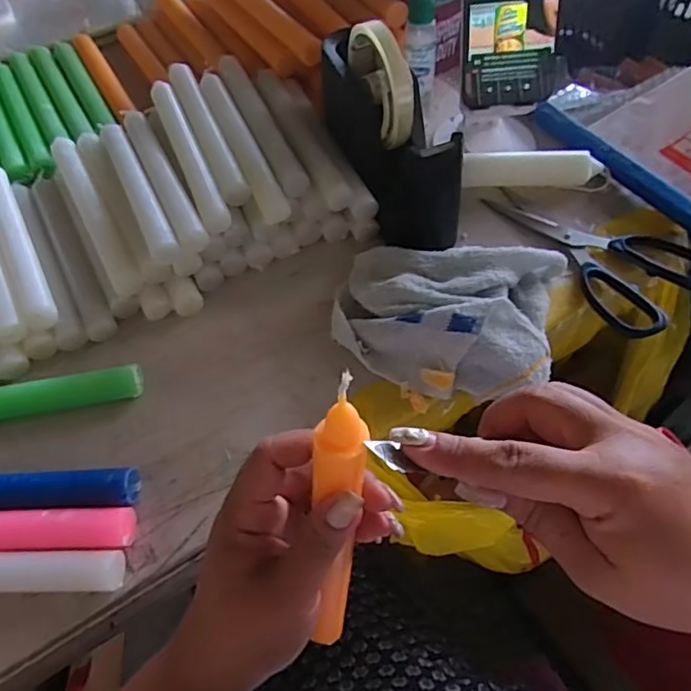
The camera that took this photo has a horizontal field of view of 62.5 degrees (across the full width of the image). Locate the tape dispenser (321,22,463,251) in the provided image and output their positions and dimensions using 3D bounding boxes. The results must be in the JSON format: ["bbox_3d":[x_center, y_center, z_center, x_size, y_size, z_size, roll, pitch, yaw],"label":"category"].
[{"bbox_3d":[0.034,-0.177,0.450,0.054,0.114,0.182,-22,59,-11],"label":"tape dispenser"}]

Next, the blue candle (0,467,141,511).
[{"bbox_3d":[-0.235,0.095,0.361,0.199,0.030,0.024,-3,57,1],"label":"blue candle"}]

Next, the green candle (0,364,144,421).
[{"bbox_3d":[-0.253,0.043,0.393,0.220,0.026,0.022,-9,62,-6],"label":"green candle"}]

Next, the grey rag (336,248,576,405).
[{"bbox_3d":[0.075,-0.024,0.420,0.167,0.051,0.118,6,57,8],"label":"grey rag"}]

